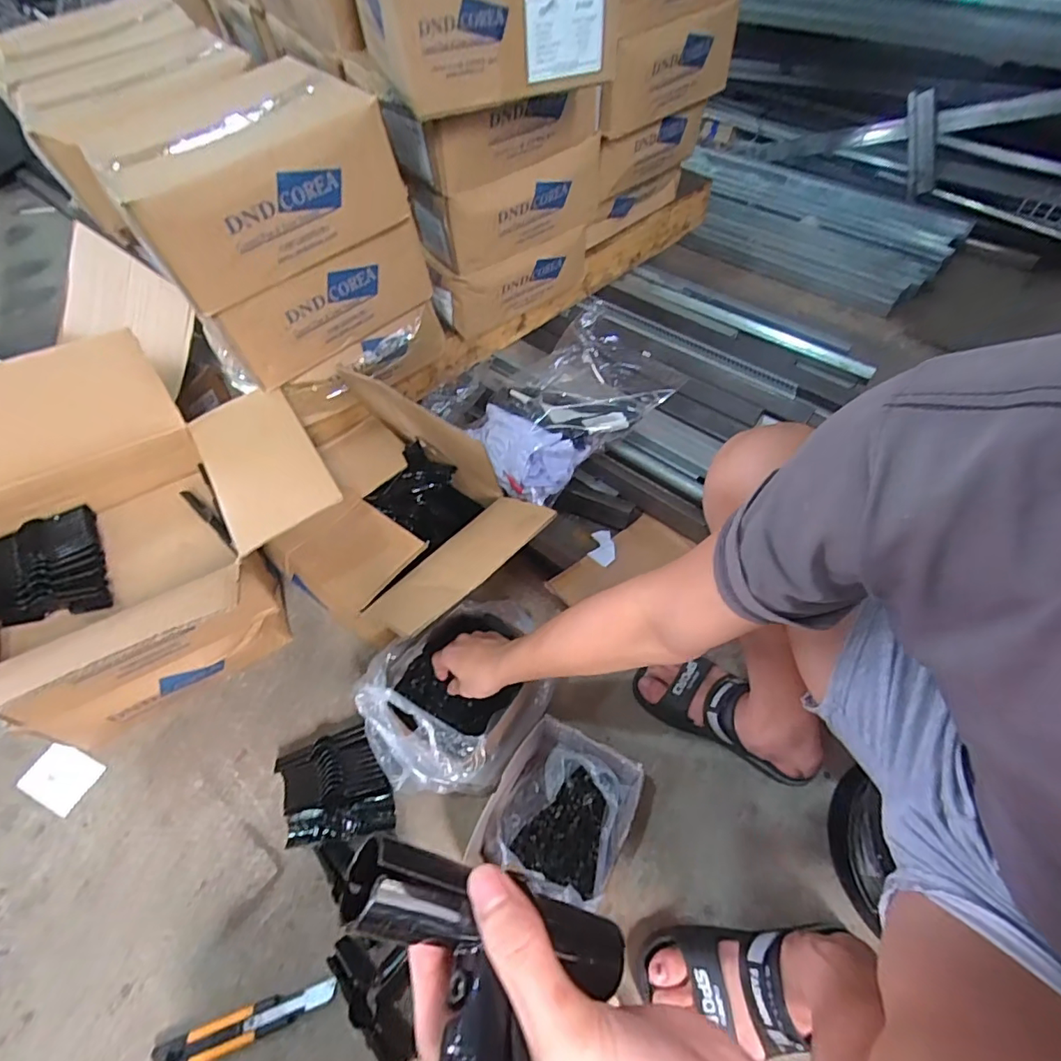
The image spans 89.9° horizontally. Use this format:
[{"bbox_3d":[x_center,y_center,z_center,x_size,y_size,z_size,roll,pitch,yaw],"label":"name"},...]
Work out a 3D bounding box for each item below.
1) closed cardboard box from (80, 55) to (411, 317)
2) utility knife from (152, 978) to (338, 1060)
[{"bbox_3d":[-0.360,-0.458,0.680,0.299,0.149,0.276,-30,59,-19],"label":"closed cardboard box"},{"bbox_3d":[-0.305,0.535,0.577,0.181,0.015,0.035,-17,56,-10],"label":"utility knife"}]

